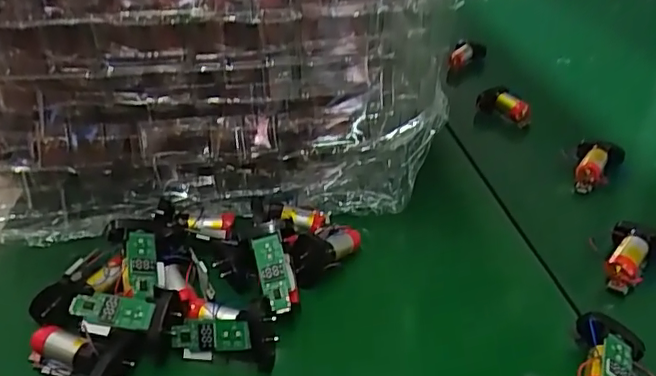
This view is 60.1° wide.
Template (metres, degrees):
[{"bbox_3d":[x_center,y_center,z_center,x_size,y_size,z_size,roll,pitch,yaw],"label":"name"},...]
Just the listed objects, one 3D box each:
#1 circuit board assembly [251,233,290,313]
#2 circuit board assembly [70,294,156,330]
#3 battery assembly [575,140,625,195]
[{"bbox_3d":[-0.030,0.046,0.307,0.015,0.007,0.042,-8,66,-17],"label":"circuit board assembly"},{"bbox_3d":[-0.109,0.062,0.287,0.040,0.004,0.015,10,64,2],"label":"circuit board assembly"},{"bbox_3d":[0.199,-0.017,0.427,0.031,0.020,0.049,24,52,29],"label":"battery assembly"}]

